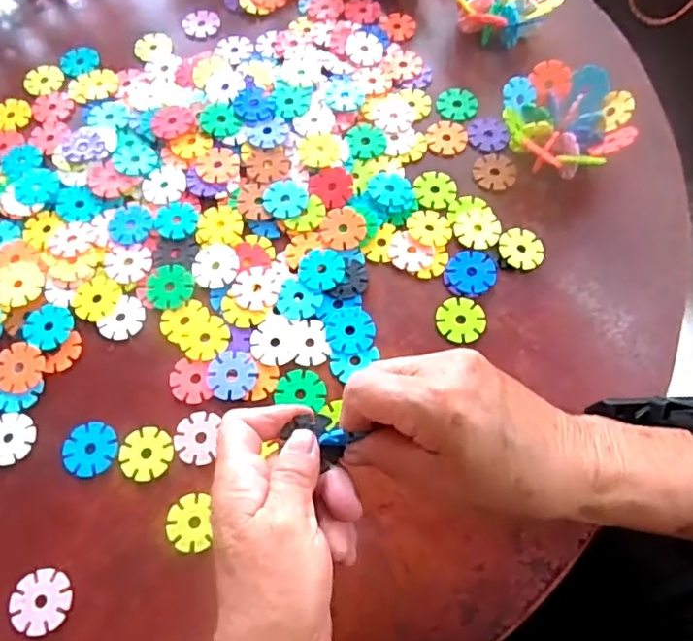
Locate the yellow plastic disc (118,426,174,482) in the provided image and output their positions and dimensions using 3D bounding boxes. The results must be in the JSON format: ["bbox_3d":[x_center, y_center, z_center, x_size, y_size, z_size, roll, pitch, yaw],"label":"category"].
[{"bbox_3d":[-0.121,0.079,0.350,0.031,0.004,0.031,-1,65,1],"label":"yellow plastic disc"}]

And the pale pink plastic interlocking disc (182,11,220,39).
[{"bbox_3d":[-0.127,-0.259,0.507,0.031,0.004,0.032,-1,65,1],"label":"pale pink plastic interlocking disc"}]

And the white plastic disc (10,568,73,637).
[{"bbox_3d":[-0.167,0.153,0.317,0.029,0.004,0.031,-1,65,1],"label":"white plastic disc"}]

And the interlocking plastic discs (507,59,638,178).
[{"bbox_3d":[0.157,-0.142,0.426,0.084,0.040,0.084,-1,65,1],"label":"interlocking plastic discs"}]

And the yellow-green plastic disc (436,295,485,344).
[{"bbox_3d":[0.076,-0.001,0.384,0.031,0.004,0.032,-1,65,1],"label":"yellow-green plastic disc"}]

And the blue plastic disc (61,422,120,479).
[{"bbox_3d":[-0.155,0.078,0.352,0.031,0.004,0.032,-1,65,1],"label":"blue plastic disc"}]

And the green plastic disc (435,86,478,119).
[{"bbox_3d":[0.087,-0.173,0.462,0.031,0.005,0.030,-1,65,1],"label":"green plastic disc"}]

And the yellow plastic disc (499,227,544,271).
[{"bbox_3d":[0.123,-0.050,0.413,0.030,0.006,0.031,-1,65,1],"label":"yellow plastic disc"}]

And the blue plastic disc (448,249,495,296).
[{"bbox_3d":[0.087,-0.035,0.401,0.031,0.004,0.036,34,71,16],"label":"blue plastic disc"}]

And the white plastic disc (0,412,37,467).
[{"bbox_3d":[-0.209,0.073,0.360,0.030,0.005,0.032,-1,65,1],"label":"white plastic disc"}]

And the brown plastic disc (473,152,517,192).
[{"bbox_3d":[0.111,-0.112,0.434,0.031,0.004,0.032,-1,65,1],"label":"brown plastic disc"}]

